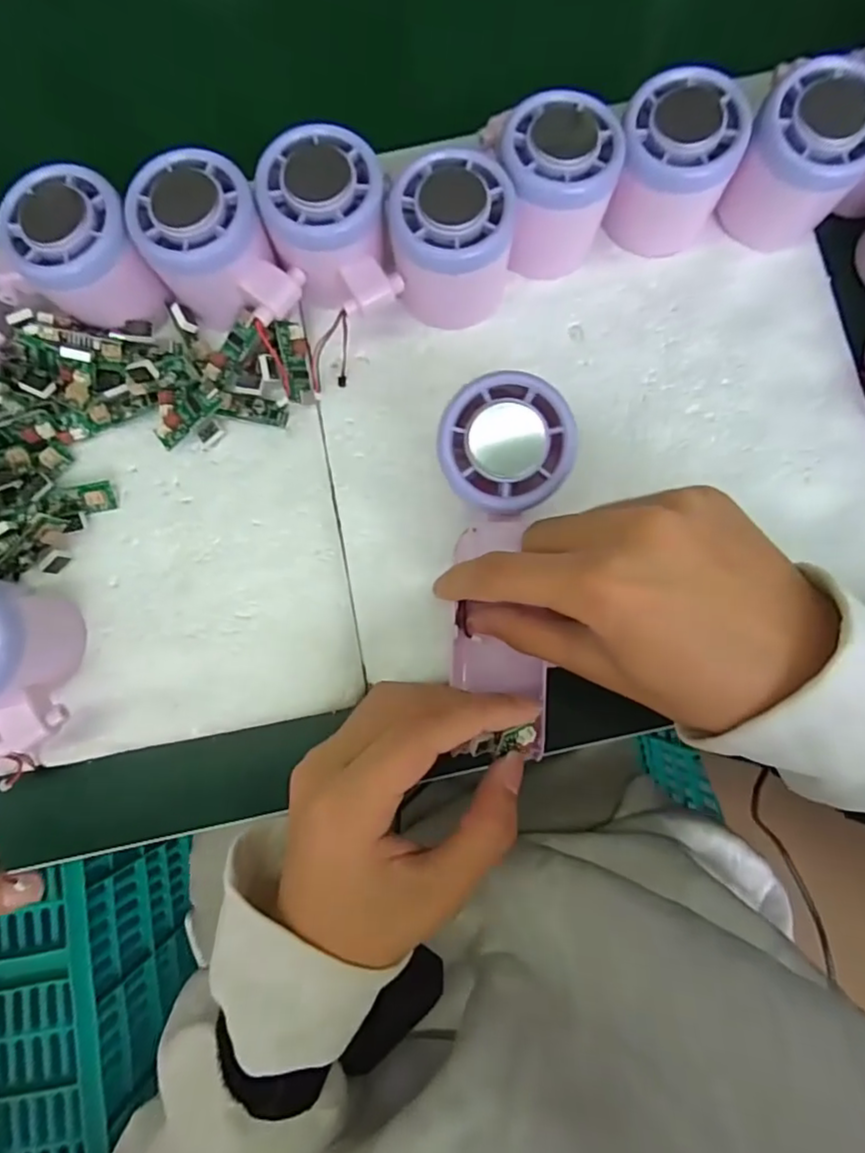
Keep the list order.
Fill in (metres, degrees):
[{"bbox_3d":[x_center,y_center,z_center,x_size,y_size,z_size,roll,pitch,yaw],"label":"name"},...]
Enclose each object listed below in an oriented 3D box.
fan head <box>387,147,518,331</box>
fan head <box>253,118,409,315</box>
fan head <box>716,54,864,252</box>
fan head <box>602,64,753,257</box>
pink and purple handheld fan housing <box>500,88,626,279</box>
[{"bbox_3d":[0.008,-0.156,0.276,0.058,0.058,0.054,-9,82,0],"label":"fan head"},{"bbox_3d":[-0.048,-0.158,0.276,0.056,0.059,0.072,-13,82,-1],"label":"fan head"},{"bbox_3d":[0.174,-0.196,0.277,0.054,0.059,0.052,35,84,5],"label":"fan head"},{"bbox_3d":[0.115,-0.196,0.281,0.055,0.054,0.057,10,83,2],"label":"fan head"},{"bbox_3d":[0.059,-0.184,0.278,0.051,0.058,0.052,0,82,1],"label":"pink and purple handheld fan housing"}]

